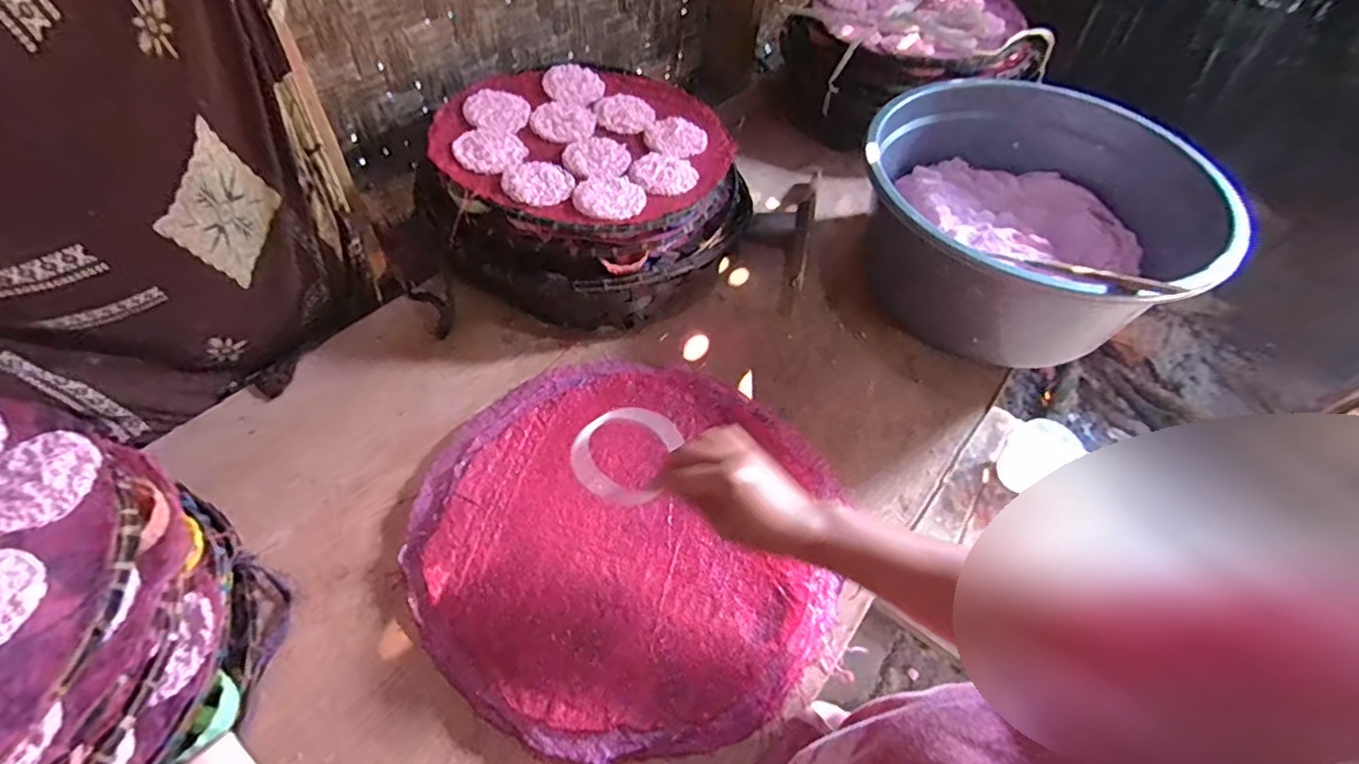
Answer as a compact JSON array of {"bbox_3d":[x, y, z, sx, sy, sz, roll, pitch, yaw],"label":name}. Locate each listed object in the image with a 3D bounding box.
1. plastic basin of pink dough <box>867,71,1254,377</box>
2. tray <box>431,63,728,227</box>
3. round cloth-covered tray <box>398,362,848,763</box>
[{"bbox_3d":[0.436,-0.193,0.754,0.432,0.186,0.390,26,56,14],"label":"plastic basin of pink dough"},{"bbox_3d":[-0.118,-0.308,0.740,0.329,0.033,0.321,28,56,15],"label":"tray"},{"bbox_3d":[-0.051,0.138,0.565,0.391,0.034,0.369,2,54,-3],"label":"round cloth-covered tray"}]

